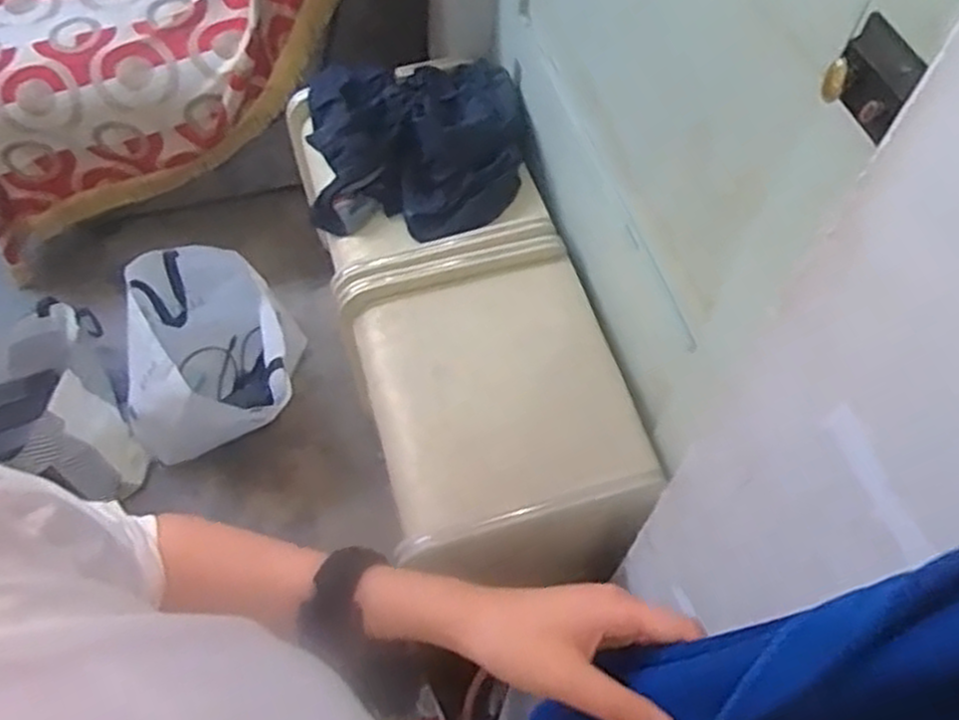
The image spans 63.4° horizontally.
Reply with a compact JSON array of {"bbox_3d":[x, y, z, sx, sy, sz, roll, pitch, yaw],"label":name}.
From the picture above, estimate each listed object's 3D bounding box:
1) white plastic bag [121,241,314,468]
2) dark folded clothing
[{"bbox_3d":[-0.545,0.000,1.589,0.331,0.343,0.337,-5,59,-6],"label":"white plastic bag"},{"bbox_3d":[-0.113,-0.404,1.394,0.388,0.090,0.397,-4,59,-5],"label":"dark folded clothing"}]

